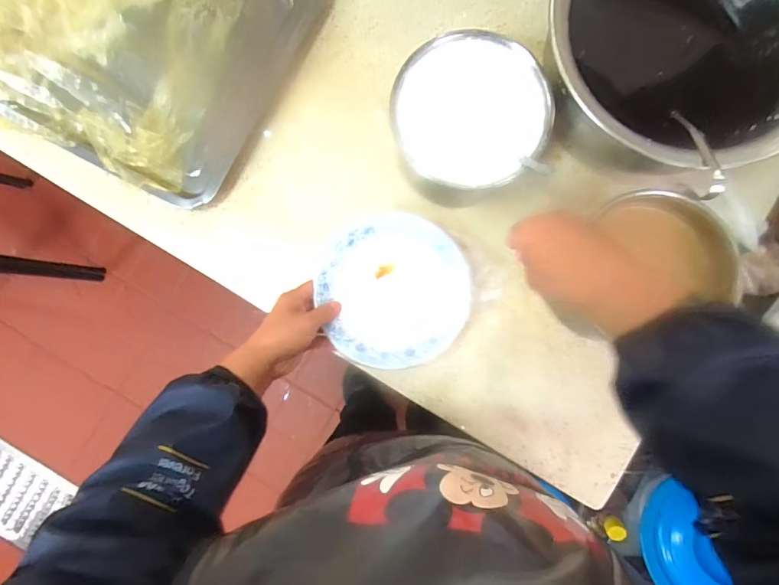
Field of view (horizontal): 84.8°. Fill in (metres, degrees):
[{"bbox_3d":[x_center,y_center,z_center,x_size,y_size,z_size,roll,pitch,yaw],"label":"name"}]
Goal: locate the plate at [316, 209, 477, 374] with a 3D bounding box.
[{"bbox_3d":[0.004,-0.005,0.471,0.156,0.024,0.167,0,87,-2],"label":"plate"}]

